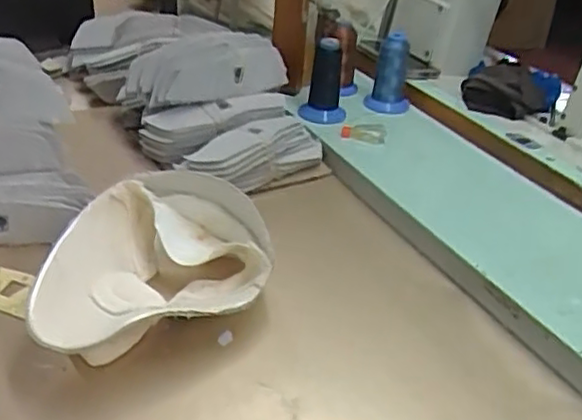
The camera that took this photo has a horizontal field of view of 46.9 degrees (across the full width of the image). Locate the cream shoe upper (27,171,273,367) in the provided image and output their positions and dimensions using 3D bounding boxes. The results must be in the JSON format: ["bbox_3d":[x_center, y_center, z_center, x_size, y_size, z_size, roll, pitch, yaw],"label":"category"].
[{"bbox_3d":[-0.130,0.060,0.637,0.219,0.105,0.182,-8,31,-20],"label":"cream shoe upper"}]

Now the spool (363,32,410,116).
[{"bbox_3d":[0.152,-0.217,1.042,0.067,0.115,0.075,8,32,6],"label":"spool"}]

